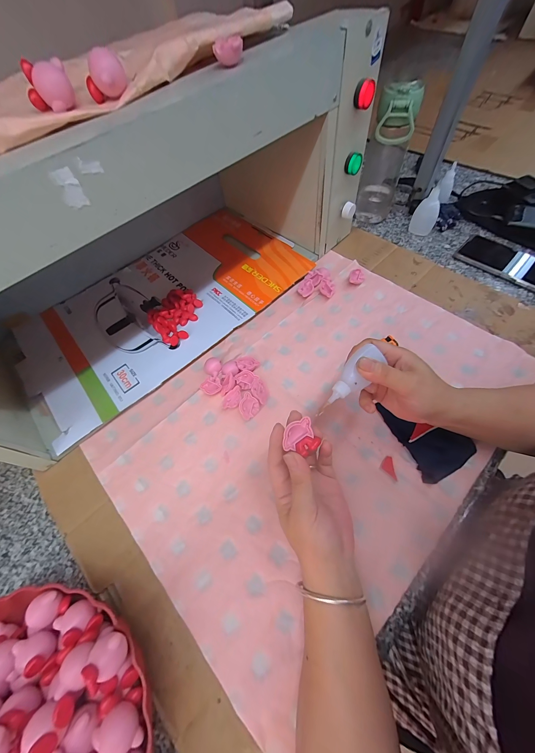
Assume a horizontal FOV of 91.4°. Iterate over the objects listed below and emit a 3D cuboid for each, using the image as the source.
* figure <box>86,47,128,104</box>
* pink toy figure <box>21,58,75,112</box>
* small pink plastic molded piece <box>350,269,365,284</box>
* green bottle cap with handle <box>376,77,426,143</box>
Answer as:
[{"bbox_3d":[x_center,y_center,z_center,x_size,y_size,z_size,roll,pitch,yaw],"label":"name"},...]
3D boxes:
[{"bbox_3d":[-0.144,-0.265,0.229,0.027,0.030,0.024,22,70,14],"label":"figure"},{"bbox_3d":[-0.190,-0.252,0.226,0.037,0.029,0.025,-33,67,-10],"label":"pink toy figure"},{"bbox_3d":[0.166,-0.185,0.487,0.026,0.013,0.032,13,64,10],"label":"small pink plastic molded piece"},{"bbox_3d":[0.212,-0.428,0.423,0.061,0.069,0.044,8,67,9],"label":"green bottle cap with handle"}]

